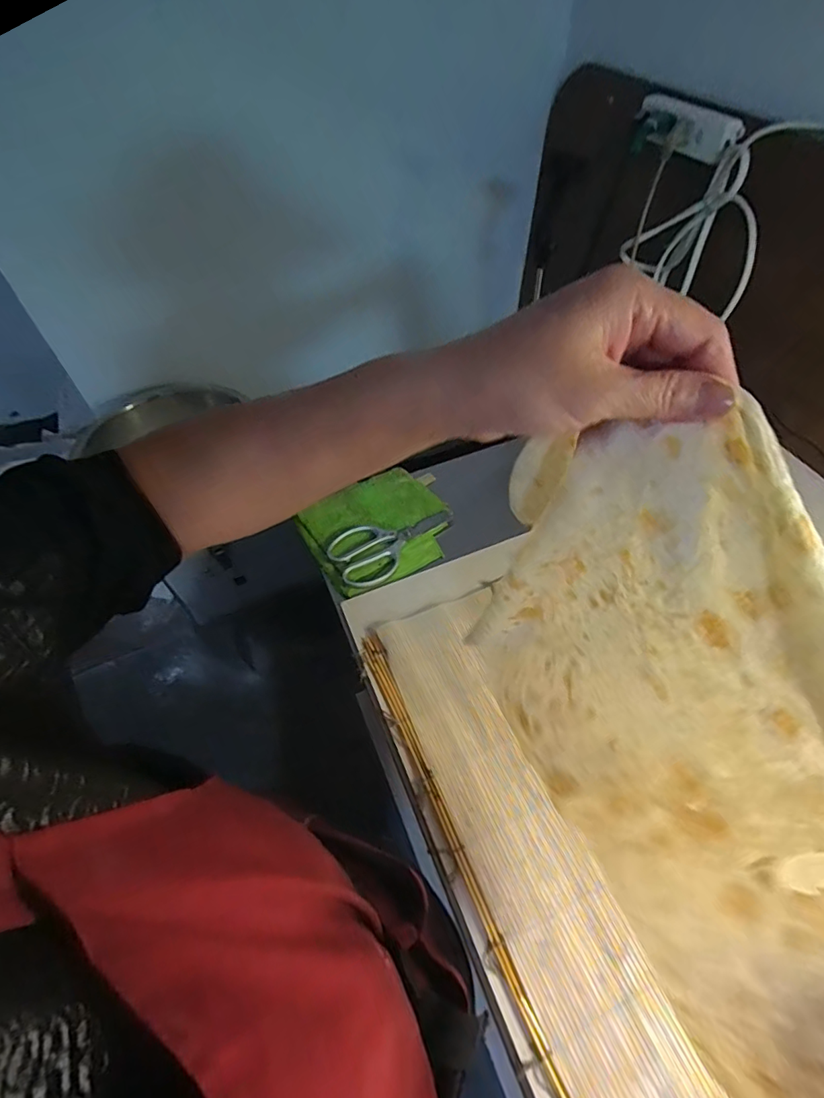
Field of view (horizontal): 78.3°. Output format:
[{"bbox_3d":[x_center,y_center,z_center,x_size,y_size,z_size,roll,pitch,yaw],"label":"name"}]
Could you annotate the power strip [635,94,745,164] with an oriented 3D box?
[{"bbox_3d":[0.460,-0.708,0.851,0.036,0.060,0.206,-23,57,-15],"label":"power strip"}]

